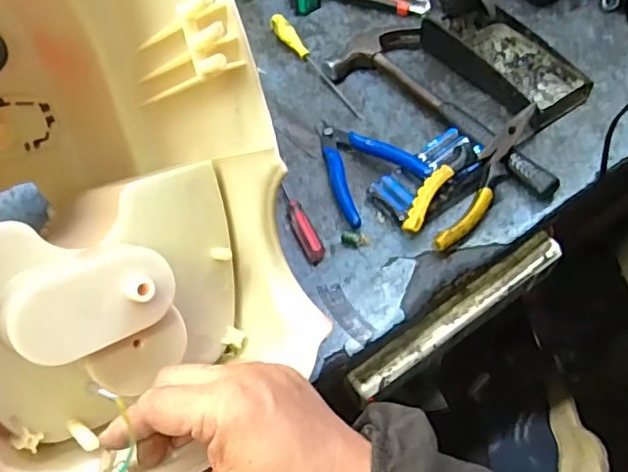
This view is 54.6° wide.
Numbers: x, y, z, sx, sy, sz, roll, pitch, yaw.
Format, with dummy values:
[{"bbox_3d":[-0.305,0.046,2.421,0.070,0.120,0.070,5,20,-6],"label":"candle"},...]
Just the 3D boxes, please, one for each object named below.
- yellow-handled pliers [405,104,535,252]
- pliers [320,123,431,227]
[{"bbox_3d":[0.134,-0.053,0.501,0.047,0.031,0.159,31,63,23],"label":"yellow-handled pliers"},{"bbox_3d":[0.034,-0.065,0.530,0.081,0.027,0.110,-32,59,-17],"label":"pliers"}]

